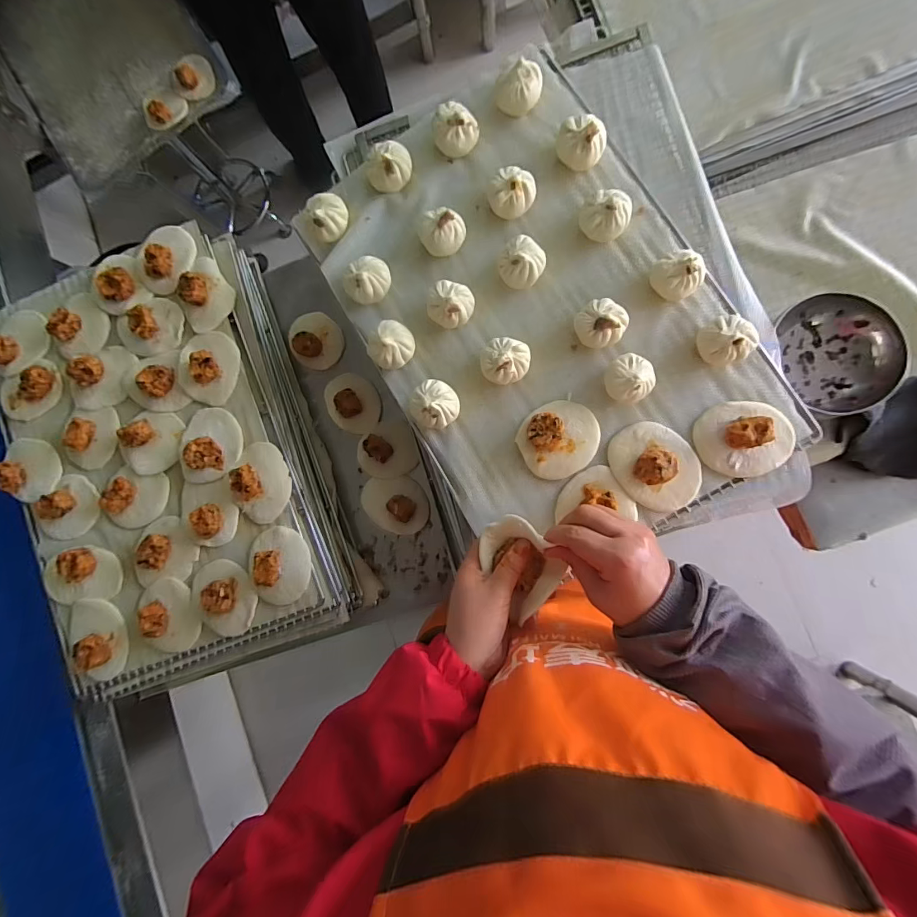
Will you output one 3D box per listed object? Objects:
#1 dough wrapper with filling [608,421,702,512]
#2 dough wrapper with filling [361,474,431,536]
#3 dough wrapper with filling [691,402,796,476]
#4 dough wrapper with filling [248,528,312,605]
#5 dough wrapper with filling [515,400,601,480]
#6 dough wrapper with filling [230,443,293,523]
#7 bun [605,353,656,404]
[{"bbox_3d":[0.224,0.009,0.480,0.080,0.034,0.107,-35,83,4],"label":"dough wrapper with filling"},{"bbox_3d":[-0.101,0.073,0.658,0.104,0.035,0.088,-6,86,7],"label":"dough wrapper with filling"},{"bbox_3d":[0.323,-0.024,0.470,0.106,0.038,0.086,-13,85,6],"label":"dough wrapper with filling"},{"bbox_3d":[-0.245,0.145,0.571,0.082,0.032,0.102,-17,85,6],"label":"dough wrapper with filling"},{"bbox_3d":[0.120,-0.025,0.497,0.092,0.027,0.084,0,87,7],"label":"dough wrapper with filling"},{"bbox_3d":[-0.272,0.032,0.583,0.070,0.033,0.108,-5,86,7],"label":"dough wrapper with filling"},{"bbox_3d":[0.195,-0.091,0.481,0.049,0.030,0.053,0,87,7],"label":"bun"}]

